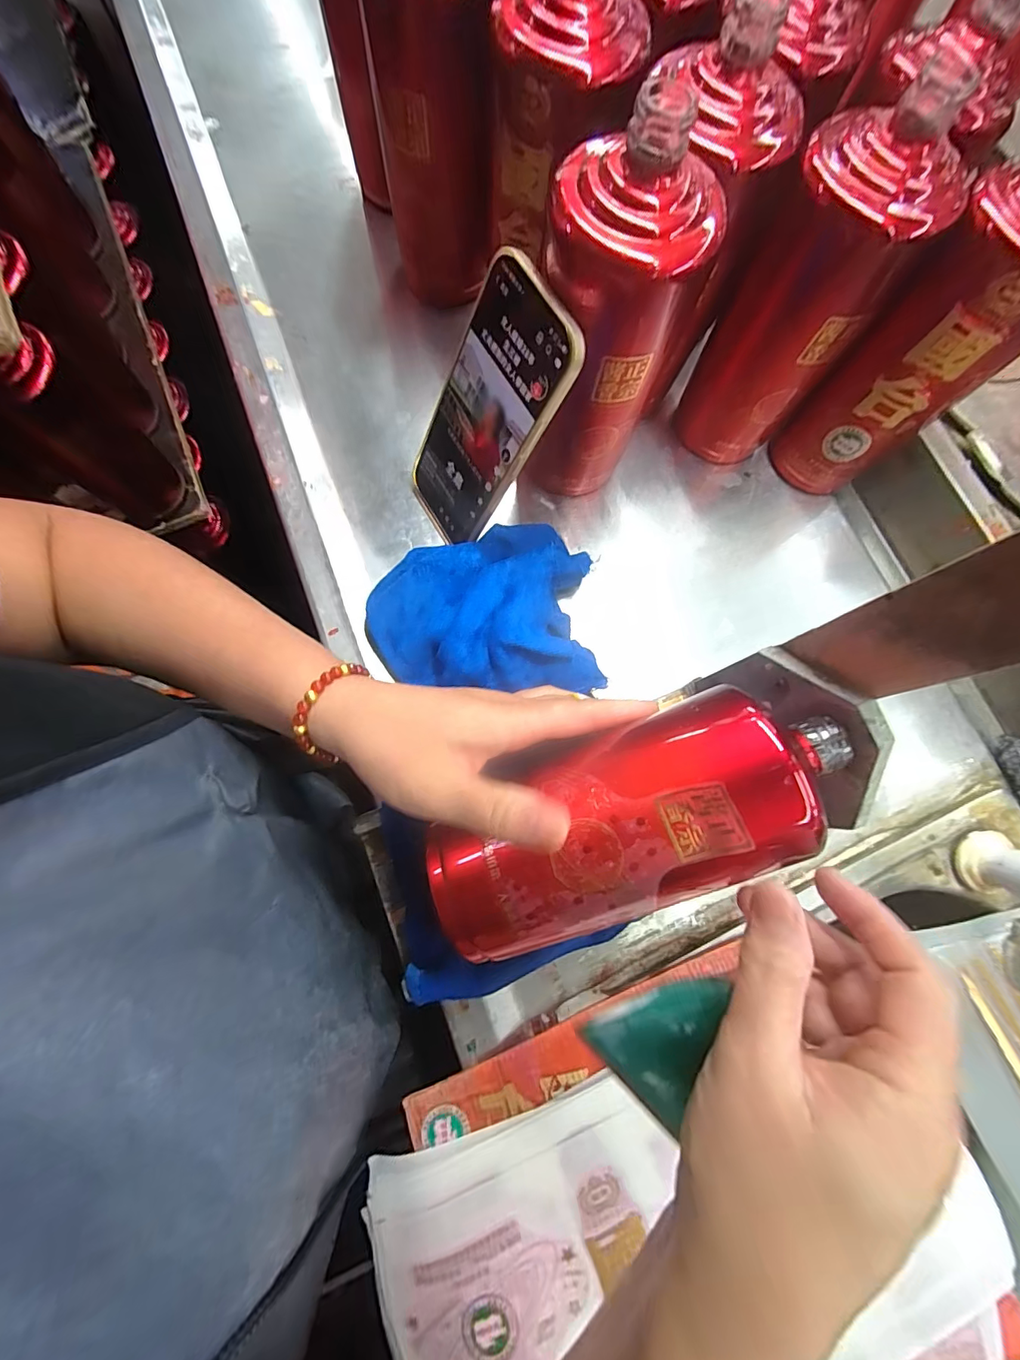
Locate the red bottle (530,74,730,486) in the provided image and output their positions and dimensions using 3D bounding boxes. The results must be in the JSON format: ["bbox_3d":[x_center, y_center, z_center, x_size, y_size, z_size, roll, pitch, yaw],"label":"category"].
[{"bbox_3d":[0.053,-0.188,0.277,0.081,0.199,0.076,19,78,3],"label":"red bottle"}]

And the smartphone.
[{"bbox_3d":[-0.019,-0.155,0.288,0.008,0.163,0.076,-28,82,-36],"label":"smartphone"}]

